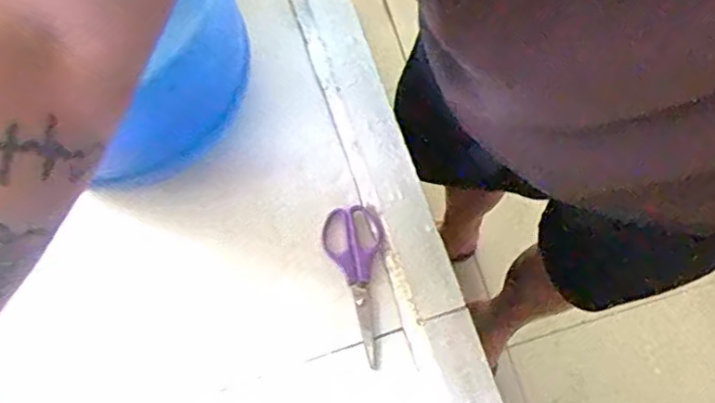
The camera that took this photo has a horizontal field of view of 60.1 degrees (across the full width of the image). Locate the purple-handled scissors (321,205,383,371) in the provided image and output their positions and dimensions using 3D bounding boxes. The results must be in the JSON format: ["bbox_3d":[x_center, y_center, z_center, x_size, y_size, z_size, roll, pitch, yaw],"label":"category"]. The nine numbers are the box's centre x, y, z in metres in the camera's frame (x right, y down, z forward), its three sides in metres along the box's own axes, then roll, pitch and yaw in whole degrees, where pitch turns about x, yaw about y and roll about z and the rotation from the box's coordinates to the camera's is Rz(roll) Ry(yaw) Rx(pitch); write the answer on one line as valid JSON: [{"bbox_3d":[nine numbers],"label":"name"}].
[{"bbox_3d":[-0.002,0.080,0.590,0.055,0.006,0.150,-4,74,-4],"label":"purple-handled scissors"}]

